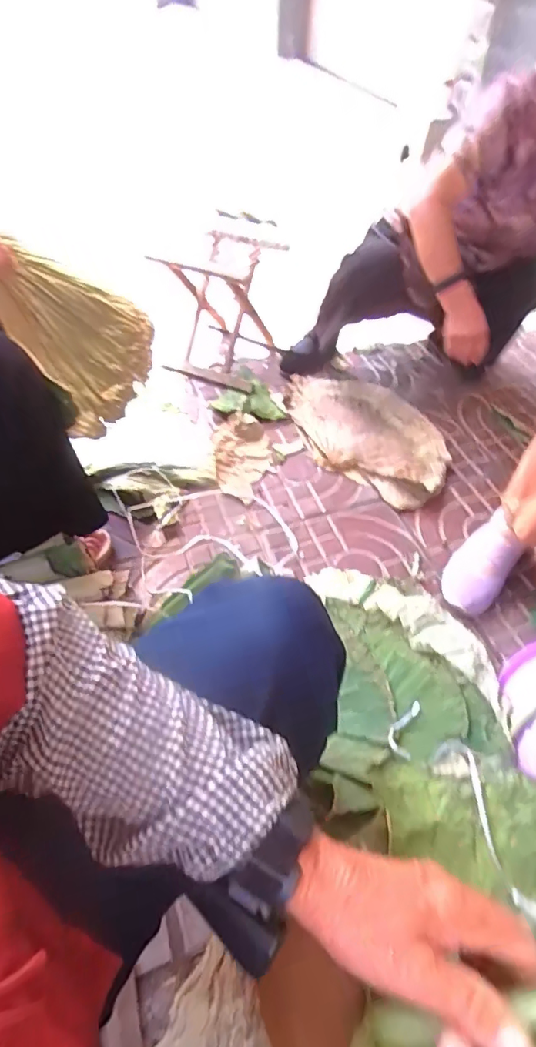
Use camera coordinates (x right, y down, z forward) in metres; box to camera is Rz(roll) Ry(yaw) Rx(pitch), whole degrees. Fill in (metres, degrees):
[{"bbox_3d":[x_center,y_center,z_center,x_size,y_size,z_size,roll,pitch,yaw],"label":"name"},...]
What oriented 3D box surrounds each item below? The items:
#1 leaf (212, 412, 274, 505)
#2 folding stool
[{"bbox_3d":[-0.056,-0.166,1.168,0.132,0.042,0.261,-4,50,-7],"label":"leaf"},{"bbox_3d":[-0.106,-0.587,1.362,0.262,0.279,0.323,19,51,12],"label":"folding stool"}]

